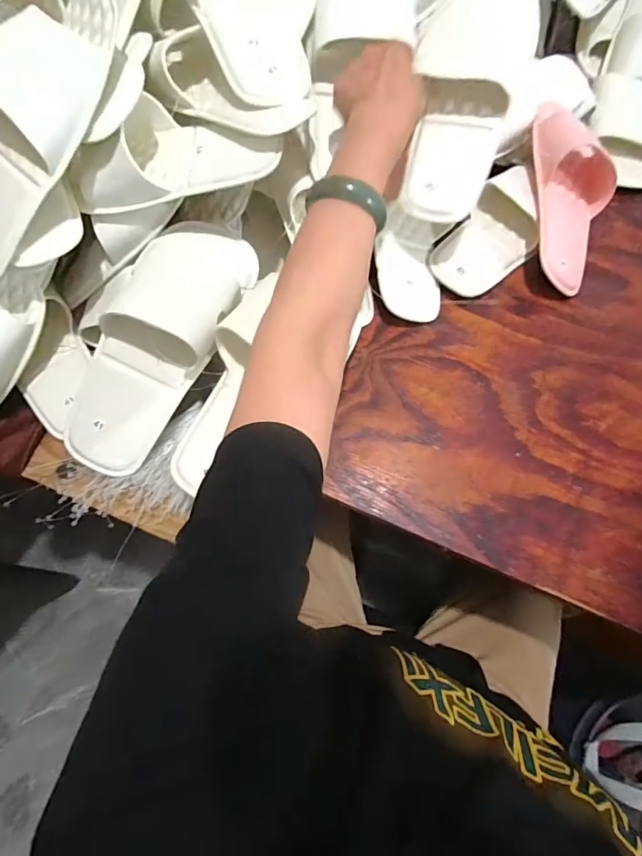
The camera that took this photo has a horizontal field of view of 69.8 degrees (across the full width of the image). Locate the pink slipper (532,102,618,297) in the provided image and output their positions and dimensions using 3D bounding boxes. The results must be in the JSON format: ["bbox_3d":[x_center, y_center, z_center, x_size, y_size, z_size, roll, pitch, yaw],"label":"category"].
[{"bbox_3d":[0.286,-0.265,0.525,0.095,0.063,0.226,7,82,2],"label":"pink slipper"}]

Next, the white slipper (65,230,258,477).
[{"bbox_3d":[-0.168,-0.082,0.462,0.107,0.085,0.277,32,93,11],"label":"white slipper"}]

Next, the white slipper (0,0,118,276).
[{"bbox_3d":[-0.259,-0.252,0.393,0.095,0.068,0.266,39,106,14],"label":"white slipper"}]

